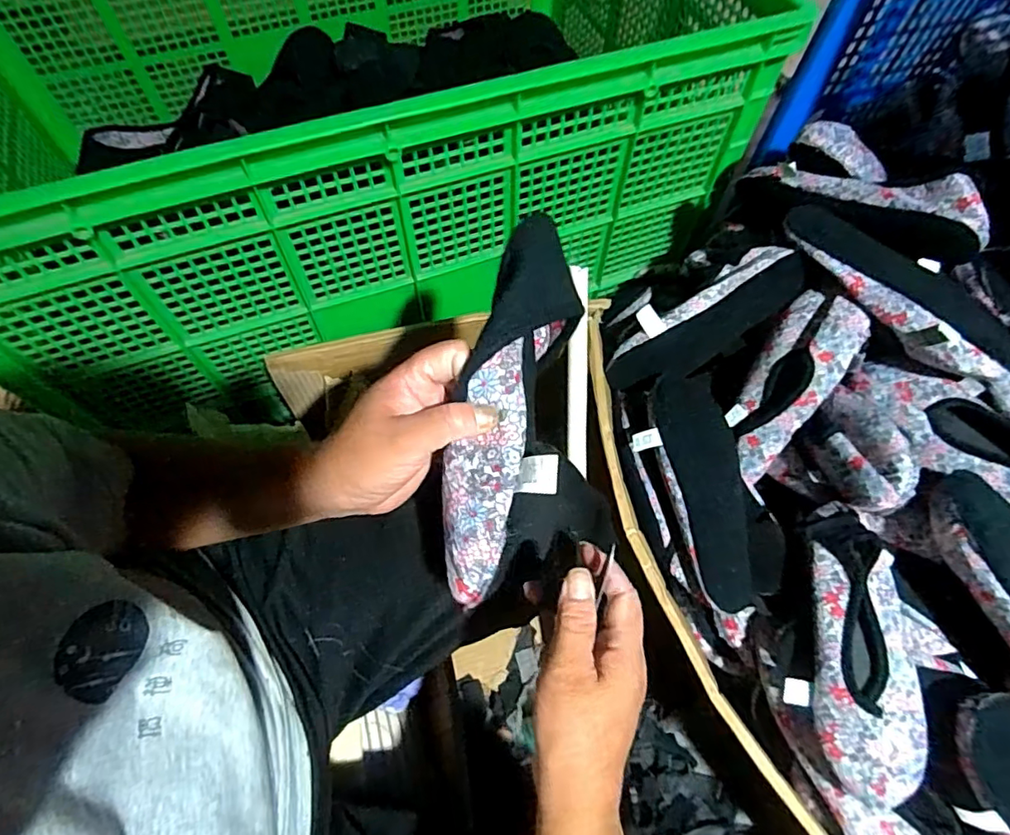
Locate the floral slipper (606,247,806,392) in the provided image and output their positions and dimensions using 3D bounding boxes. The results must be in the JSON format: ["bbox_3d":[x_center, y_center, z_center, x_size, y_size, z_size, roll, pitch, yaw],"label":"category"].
[{"bbox_3d":[0.232,-0.109,0.679,0.242,0.108,0.066,-33,63,22],"label":"floral slipper"}]

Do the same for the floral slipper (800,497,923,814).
[{"bbox_3d":[0.325,0.209,0.520,0.093,0.058,0.253,1,75,0],"label":"floral slipper"}]

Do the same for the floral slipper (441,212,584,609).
[{"bbox_3d":[0.003,0.000,0.337,0.061,0.051,0.220,13,86,6],"label":"floral slipper"}]

